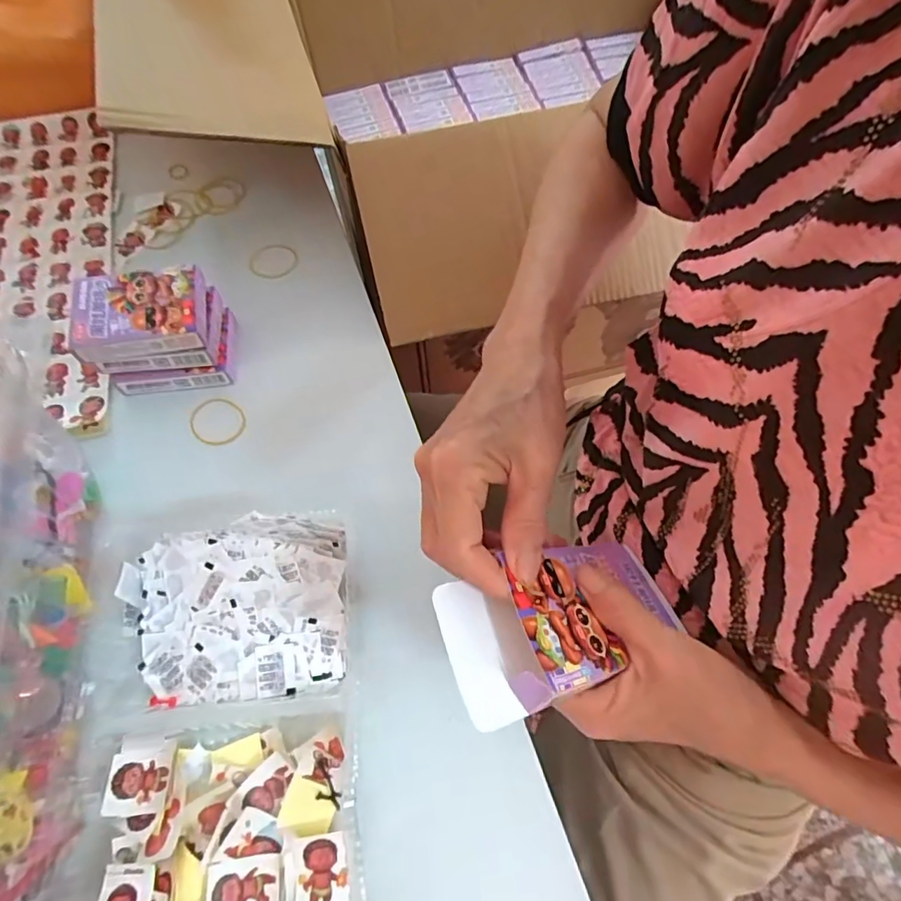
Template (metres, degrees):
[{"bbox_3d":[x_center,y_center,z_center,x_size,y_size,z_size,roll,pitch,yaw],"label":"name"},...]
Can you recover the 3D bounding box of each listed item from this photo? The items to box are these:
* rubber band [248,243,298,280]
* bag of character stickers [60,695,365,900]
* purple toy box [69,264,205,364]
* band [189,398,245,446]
[{"bbox_3d":[-0.171,-0.182,0.529,0.047,0.005,0.047,-1,64,3],"label":"rubber band"},{"bbox_3d":[-0.137,0.214,0.311,0.163,0.023,0.123,-6,64,-3],"label":"bag of character stickers"},{"bbox_3d":[-0.237,-0.104,0.417,0.086,0.024,0.065,-10,65,-5],"label":"purple toy box"},{"bbox_3d":[-0.190,-0.023,0.446,0.043,0.004,0.045,-2,70,5],"label":"band"}]

